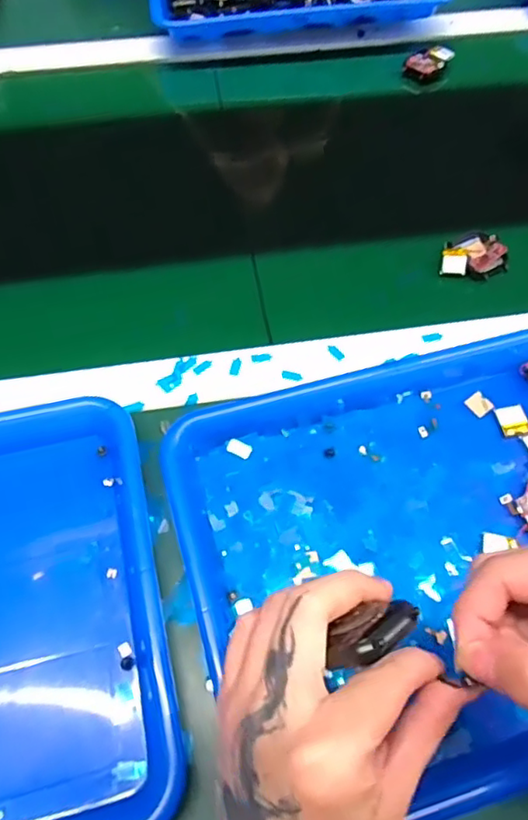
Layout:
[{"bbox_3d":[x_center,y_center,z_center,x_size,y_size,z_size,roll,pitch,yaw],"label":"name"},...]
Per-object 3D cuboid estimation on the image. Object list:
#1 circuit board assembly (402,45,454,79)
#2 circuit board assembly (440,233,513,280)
[{"bbox_3d":[0.177,-0.378,0.619,0.037,0.017,0.042,37,68,16],"label":"circuit board assembly"},{"bbox_3d":[0.175,-0.130,0.483,0.054,0.018,0.048,-26,66,-14],"label":"circuit board assembly"}]

